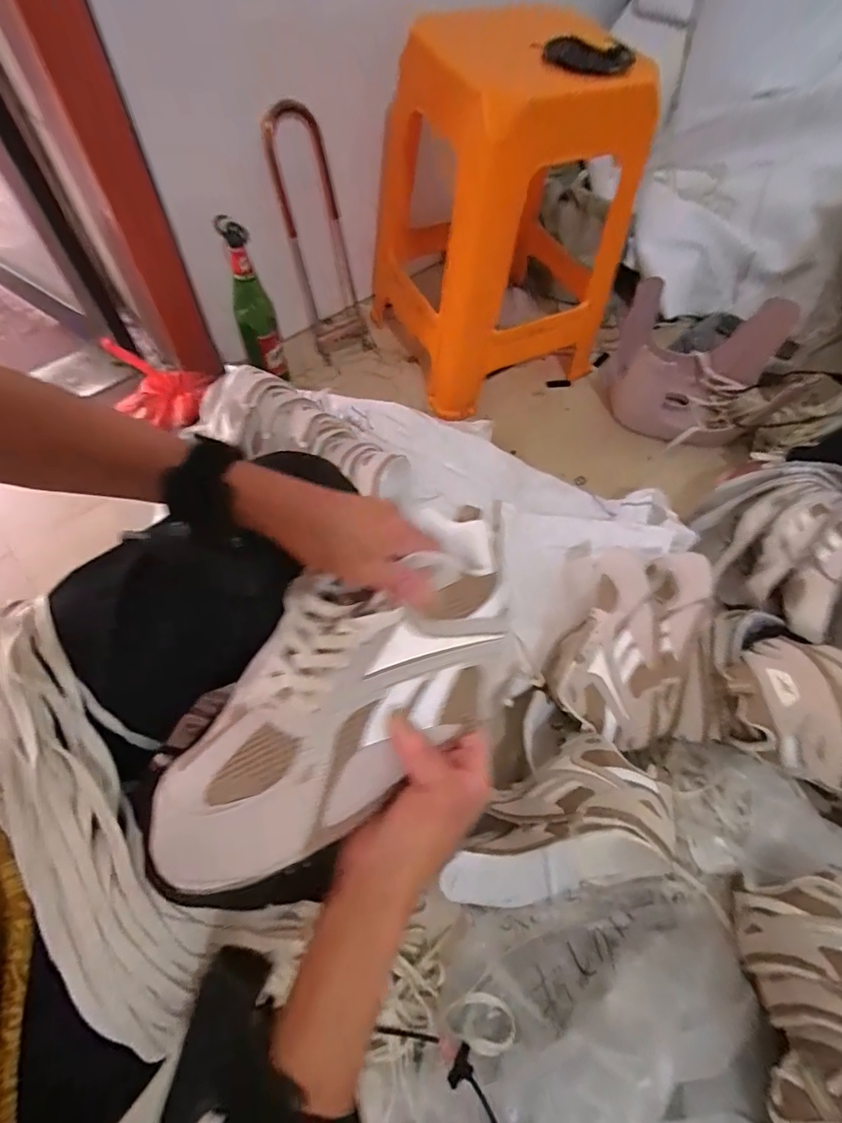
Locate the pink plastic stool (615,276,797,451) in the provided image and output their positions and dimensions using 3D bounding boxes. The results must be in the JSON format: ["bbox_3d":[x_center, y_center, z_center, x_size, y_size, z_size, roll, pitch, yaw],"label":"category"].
[{"bbox_3d":[0.527,-0.373,0.937,0.288,0.164,0.252,18,63,6],"label":"pink plastic stool"}]

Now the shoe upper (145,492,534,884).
[{"bbox_3d":[-0.041,0.067,0.291,0.263,0.065,0.136,-39,71,-20],"label":"shoe upper"}]

